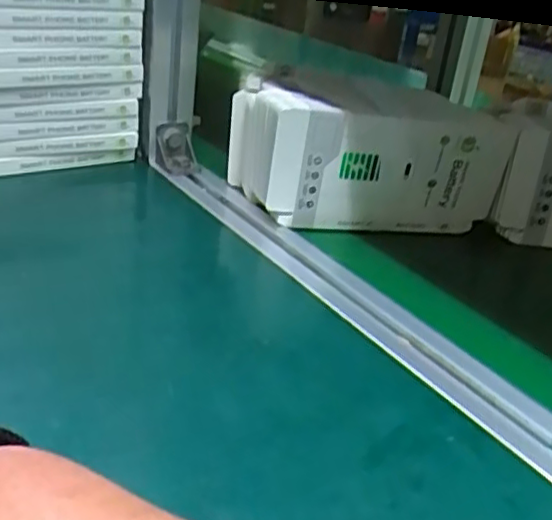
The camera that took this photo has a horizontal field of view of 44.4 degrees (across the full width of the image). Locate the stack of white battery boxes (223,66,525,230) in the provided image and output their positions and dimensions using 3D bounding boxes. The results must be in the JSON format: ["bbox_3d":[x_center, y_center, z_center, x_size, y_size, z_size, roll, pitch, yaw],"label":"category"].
[{"bbox_3d":[0.065,-0.079,0.530,0.176,0.106,0.129,-2,29,-18],"label":"stack of white battery boxes"}]

